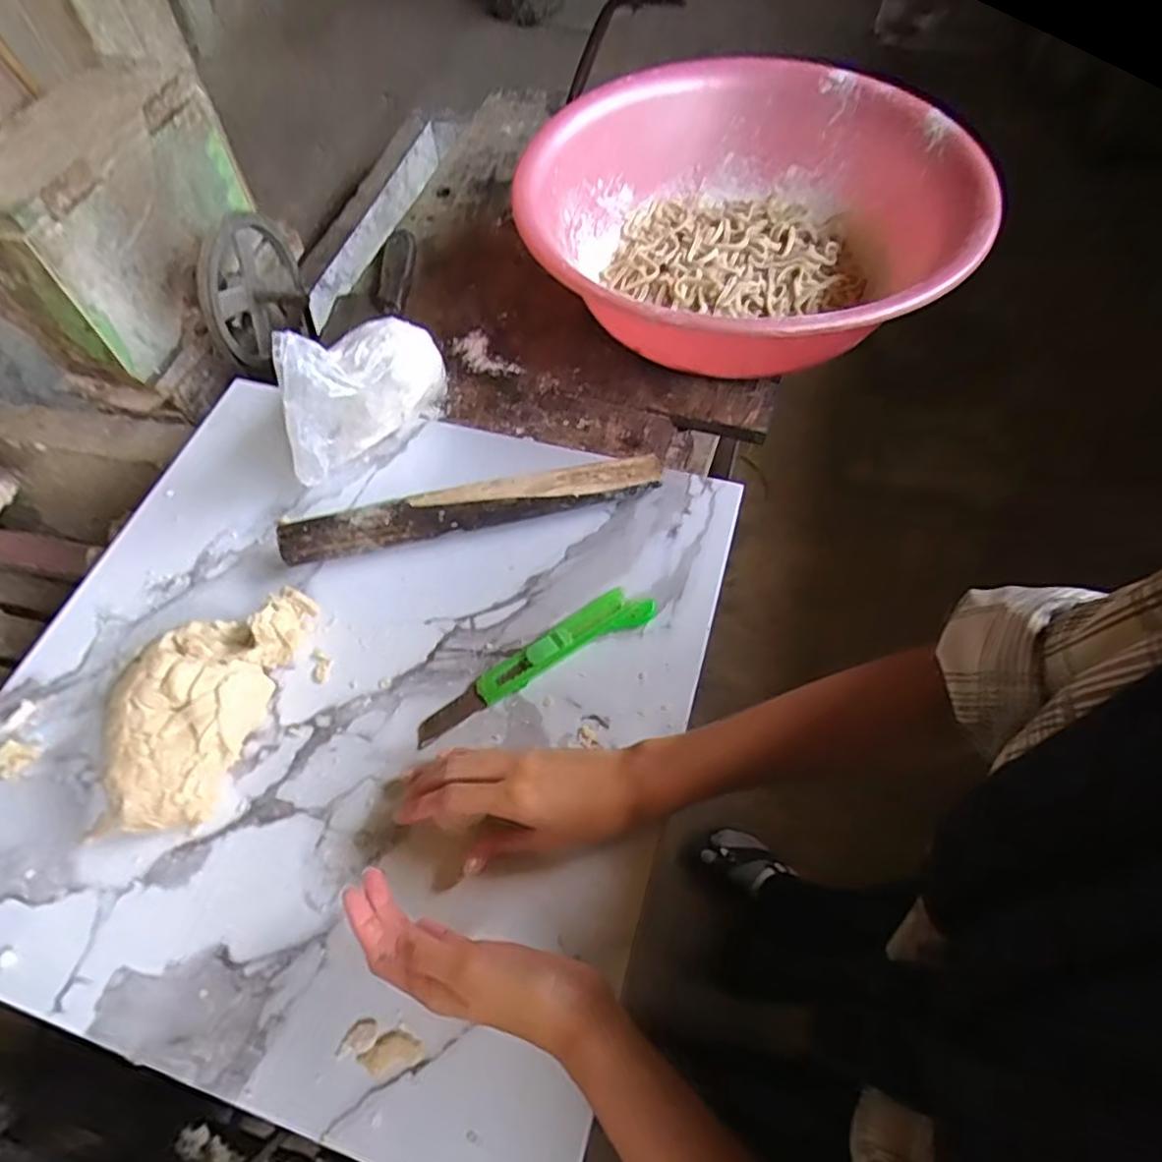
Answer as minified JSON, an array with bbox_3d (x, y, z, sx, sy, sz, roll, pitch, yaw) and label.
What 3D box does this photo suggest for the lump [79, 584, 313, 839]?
[{"bbox_3d":[-0.263,0.082,0.463,0.084,0.061,0.175,13,60,9],"label":"lump"}]

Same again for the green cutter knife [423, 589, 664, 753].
[{"bbox_3d":[-0.033,0.058,0.489,0.190,0.019,0.031,-29,62,-15],"label":"green cutter knife"}]

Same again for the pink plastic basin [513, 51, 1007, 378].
[{"bbox_3d":[0.150,-0.343,0.648,0.403,0.126,0.406,-1,59,1],"label":"pink plastic basin"}]

